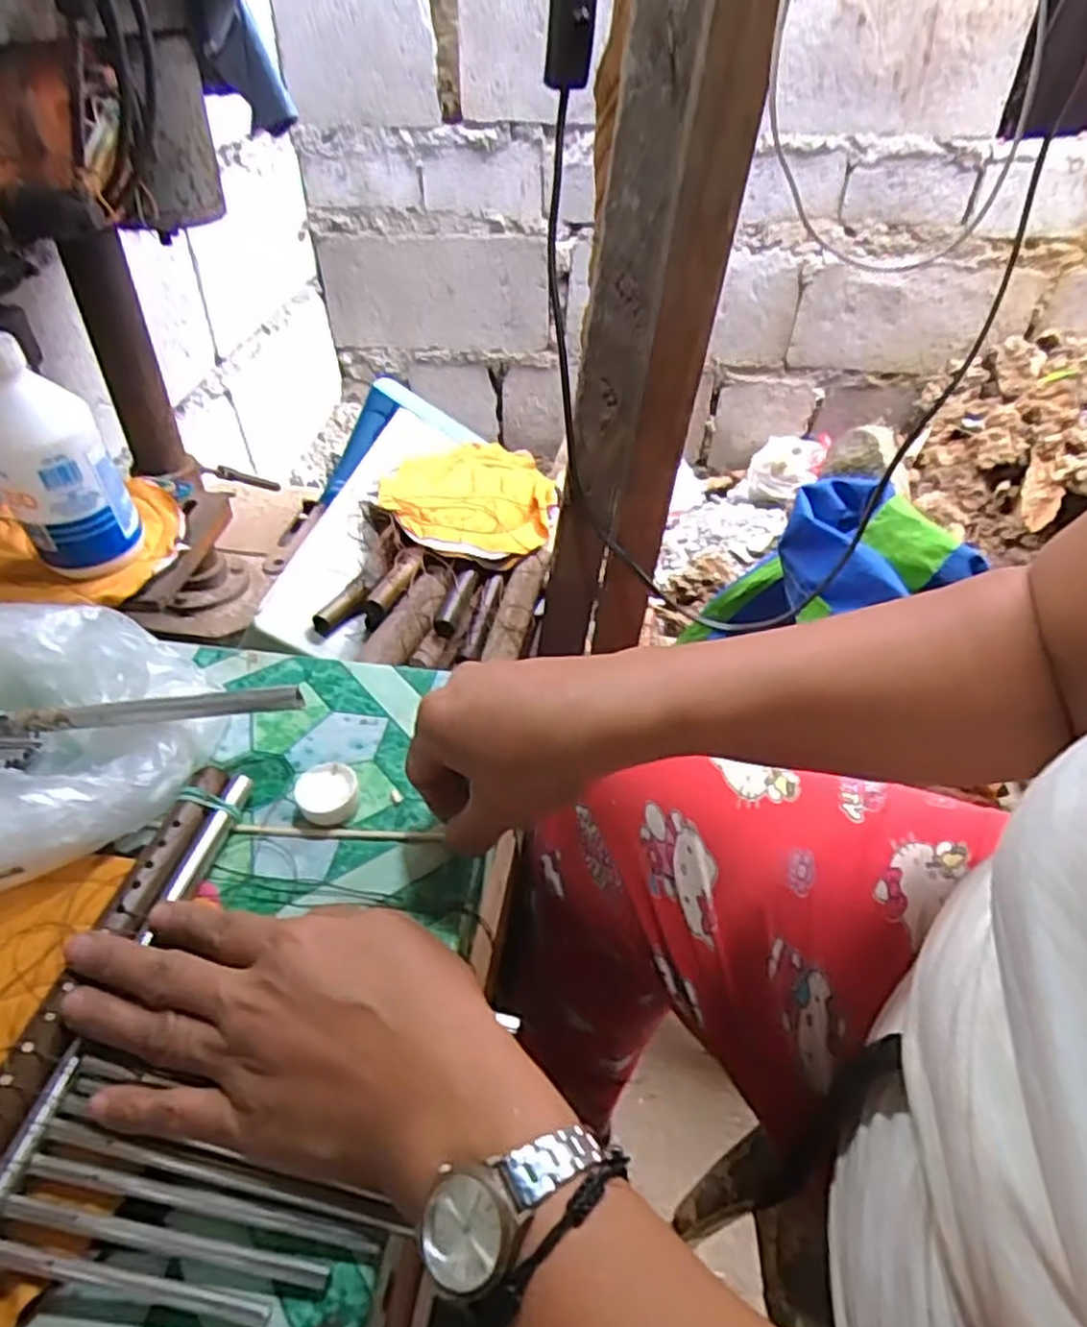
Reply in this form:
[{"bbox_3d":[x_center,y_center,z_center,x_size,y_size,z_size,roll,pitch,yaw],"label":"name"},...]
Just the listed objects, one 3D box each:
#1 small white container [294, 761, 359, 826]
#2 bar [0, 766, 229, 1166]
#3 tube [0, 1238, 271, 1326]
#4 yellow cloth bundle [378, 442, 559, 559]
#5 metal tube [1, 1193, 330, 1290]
[{"bbox_3d":[-0.110,0.067,0.387,0.030,0.013,0.034,-8,43,-8],"label":"small white container"},{"bbox_3d":[-0.186,0.131,0.302,0.020,0.009,0.227,6,43,7],"label":"bar"},{"bbox_3d":[-0.137,0.201,0.247,0.098,0.011,0.006,6,43,8],"label":"tube"},{"bbox_3d":[-0.067,-0.157,0.707,0.157,0.038,0.167,0,43,0],"label":"yellow cloth bundle"},{"bbox_3d":[-0.126,0.192,0.254,0.110,0.010,0.007,6,43,7],"label":"metal tube"}]

